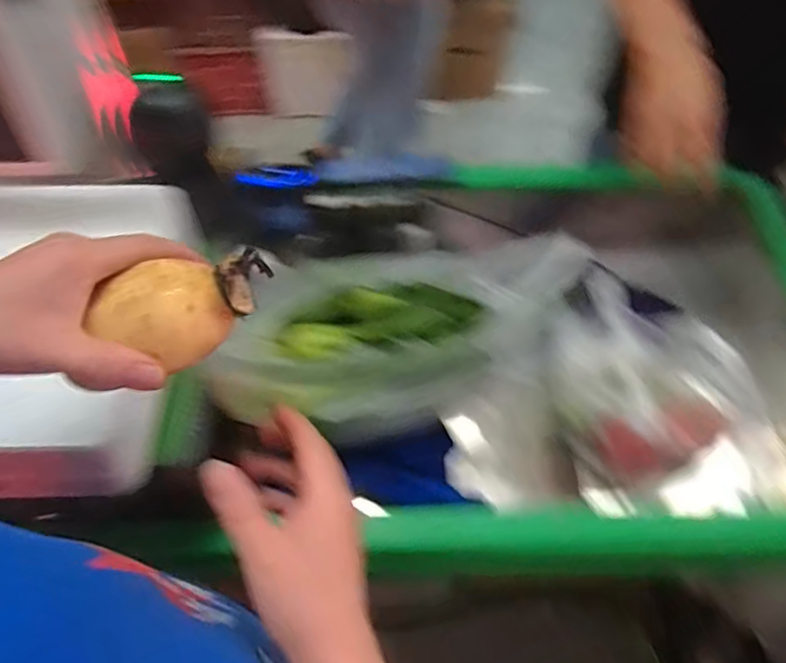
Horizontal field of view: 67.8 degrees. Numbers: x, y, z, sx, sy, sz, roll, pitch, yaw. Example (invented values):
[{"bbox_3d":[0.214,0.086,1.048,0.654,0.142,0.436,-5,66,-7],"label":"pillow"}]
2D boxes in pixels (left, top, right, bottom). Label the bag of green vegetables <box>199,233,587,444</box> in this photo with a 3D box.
[{"bbox_3d":[-0.002,-0.007,0.534,0.331,0.133,0.108,-16,60,-9],"label":"bag of green vegetables"}]

